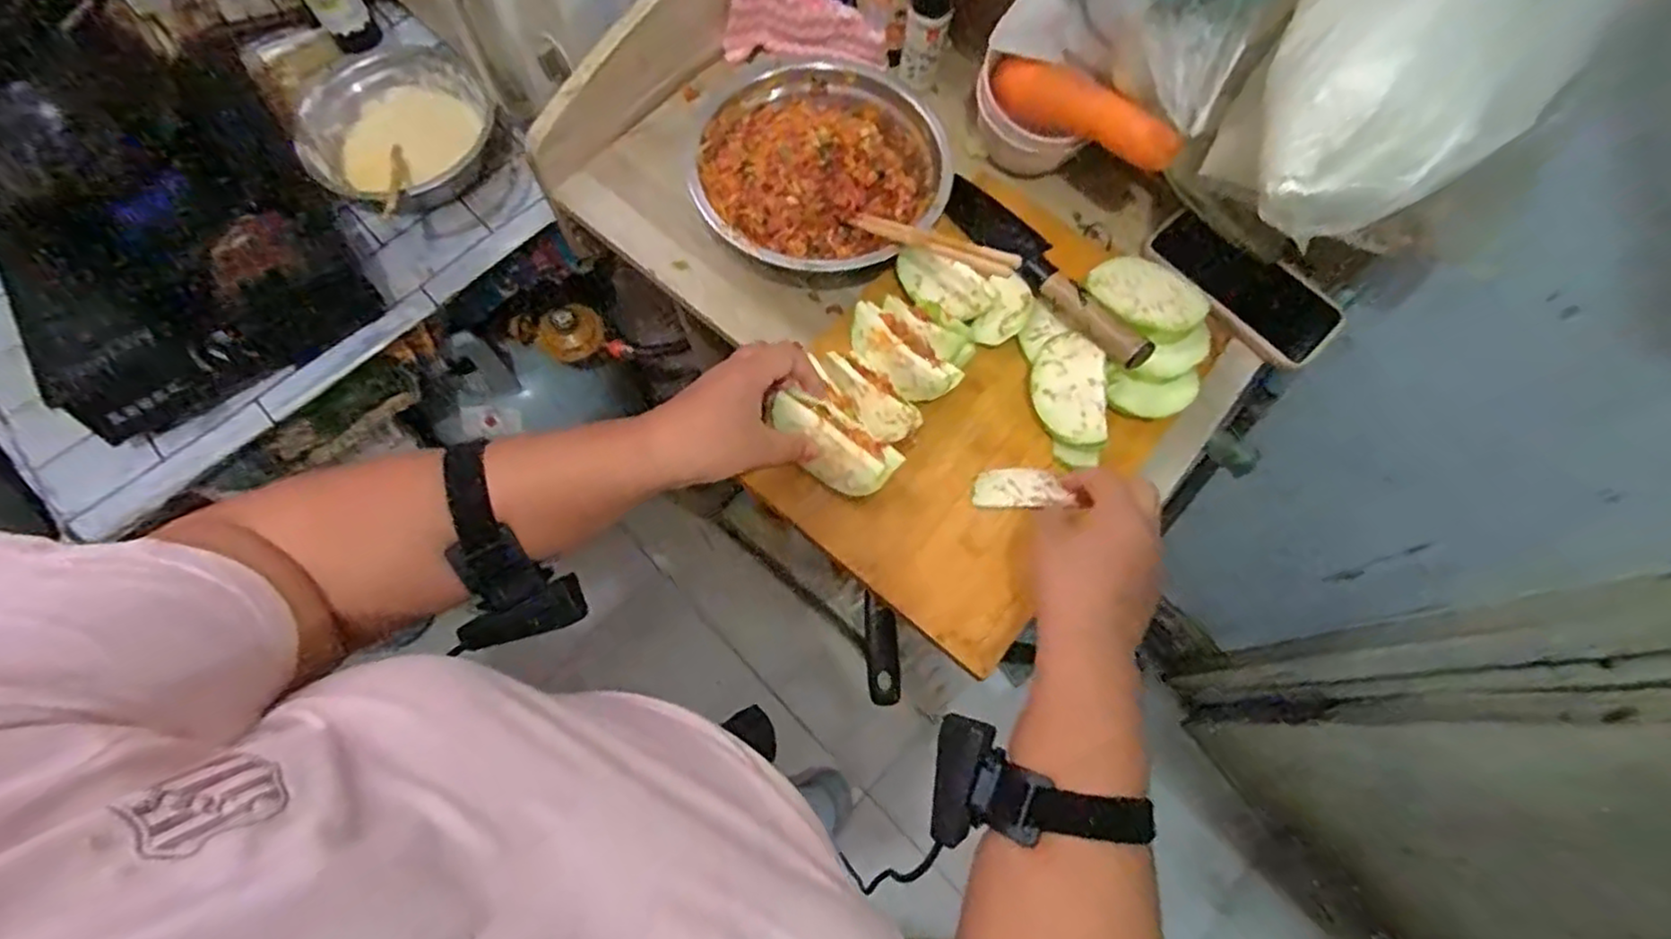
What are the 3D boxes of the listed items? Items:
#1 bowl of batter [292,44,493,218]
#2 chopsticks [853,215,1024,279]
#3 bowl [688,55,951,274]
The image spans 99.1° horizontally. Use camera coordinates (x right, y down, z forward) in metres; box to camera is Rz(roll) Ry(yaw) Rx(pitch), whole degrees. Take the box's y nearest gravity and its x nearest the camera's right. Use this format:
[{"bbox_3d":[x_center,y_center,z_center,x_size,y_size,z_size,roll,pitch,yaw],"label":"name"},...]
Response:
[{"bbox_3d":[-0.501,-0.394,0.818,0.204,0.069,0.203,1,70,-2],"label":"bowl of batter"},{"bbox_3d":[0.064,-0.169,0.525,0.018,0.016,0.193,-35,39,-13],"label":"chopsticks"},{"bbox_3d":[-0.012,-0.244,0.592,0.195,0.061,0.192,1,70,-2],"label":"bowl"}]

